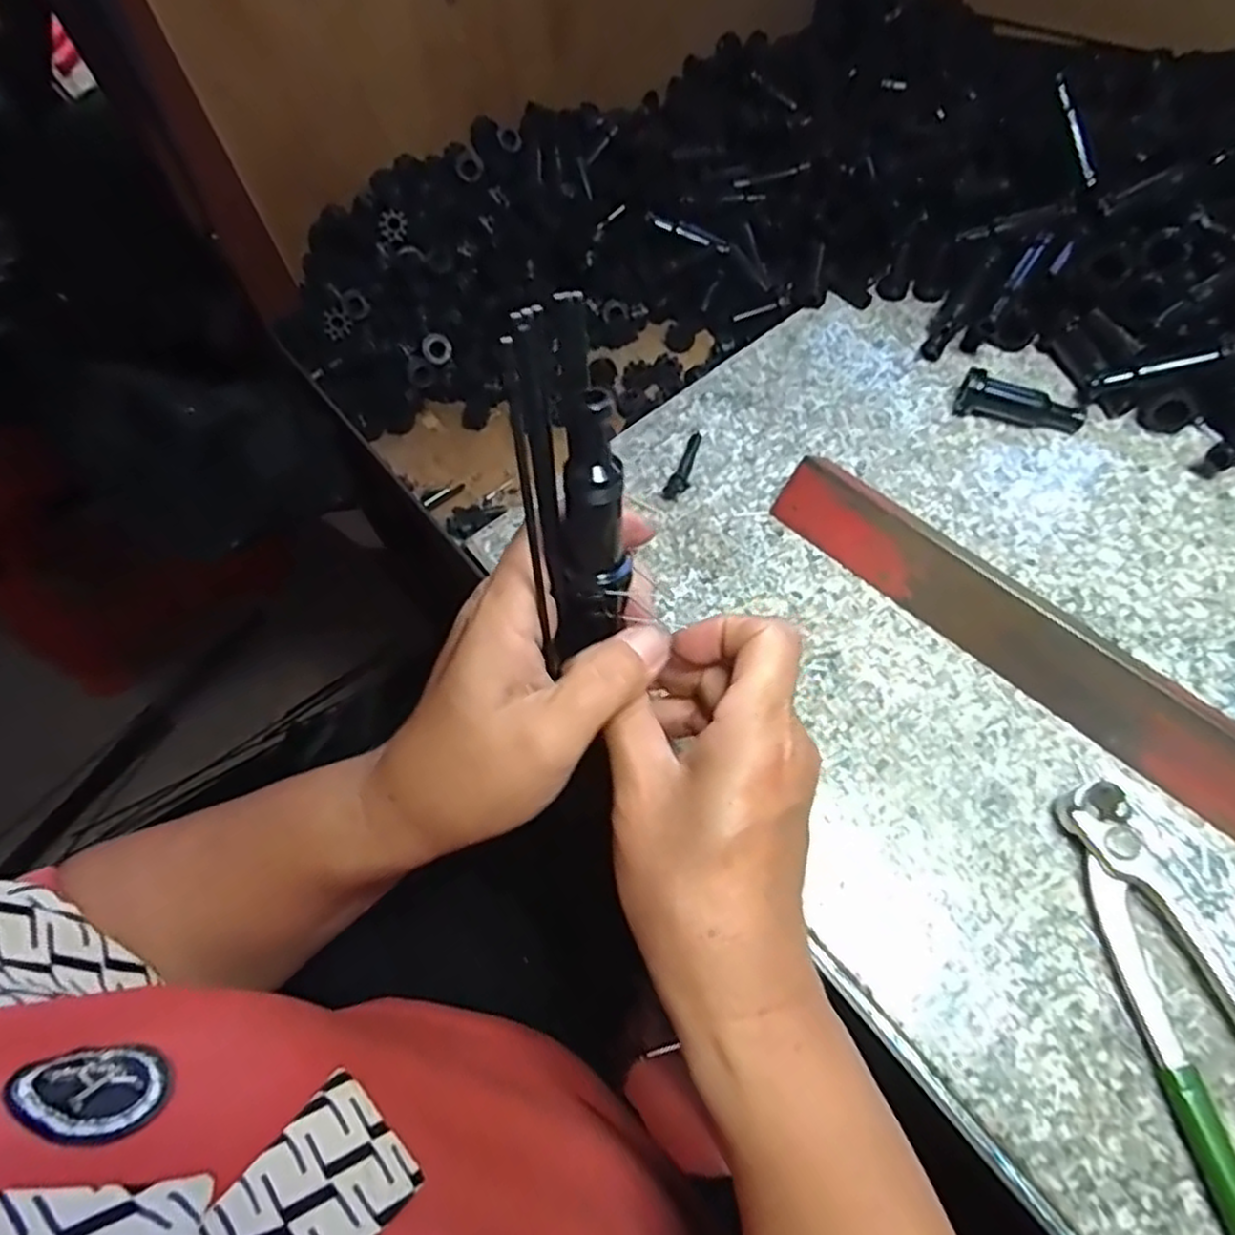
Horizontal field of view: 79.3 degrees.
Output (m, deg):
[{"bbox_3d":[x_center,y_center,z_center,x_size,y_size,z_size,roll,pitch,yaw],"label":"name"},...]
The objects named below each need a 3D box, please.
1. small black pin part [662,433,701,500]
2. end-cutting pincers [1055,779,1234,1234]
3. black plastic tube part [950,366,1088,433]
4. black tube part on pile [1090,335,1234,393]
[{"bbox_3d":[0.039,-0.087,0.420,0.012,0.009,0.049,16,65,12],"label":"small black pin part"},{"bbox_3d":[0.228,0.160,0.275,0.055,0.017,0.198,-11,62,-2],"label":"end-cutting pincers"},{"bbox_3d":[0.227,-0.121,0.417,0.070,0.023,0.019,11,64,9],"label":"black plastic tube part"},{"bbox_3d":[0.293,-0.135,0.398,0.067,0.008,0.010,-13,60,23],"label":"black tube part on pile"}]

